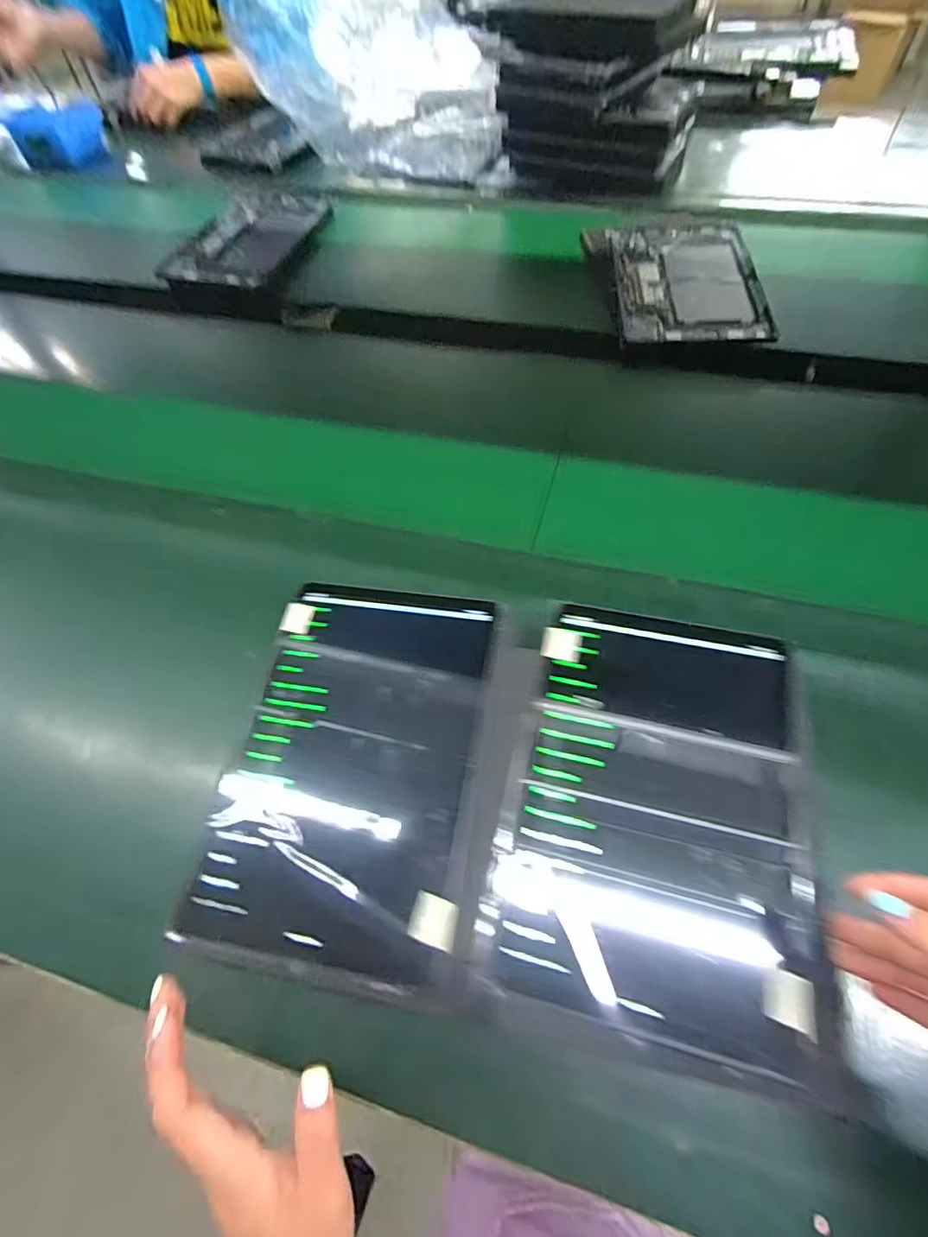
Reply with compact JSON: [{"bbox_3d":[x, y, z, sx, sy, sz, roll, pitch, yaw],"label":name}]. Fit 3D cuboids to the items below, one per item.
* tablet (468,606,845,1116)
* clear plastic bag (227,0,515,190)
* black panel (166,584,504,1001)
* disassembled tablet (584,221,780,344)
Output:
[{"bbox_3d":[0.120,0.112,0.340,0.179,0.014,0.250,11,61,10],"label":"tablet"},{"bbox_3d":[-0.111,-0.891,0.865,0.392,0.223,0.231,18,62,14],"label":"clear plastic bag"},{"bbox_3d":[-0.072,0.090,0.369,0.165,0.008,0.252,7,60,8],"label":"black panel"},{"bbox_3d":[0.260,-0.421,0.676,0.190,0.012,0.242,0,60,5],"label":"disassembled tablet"}]

